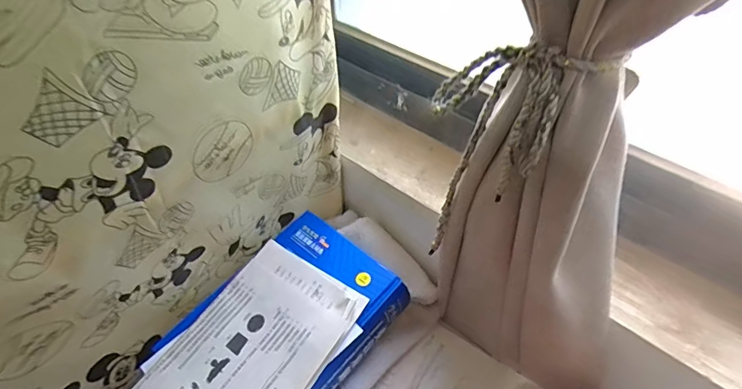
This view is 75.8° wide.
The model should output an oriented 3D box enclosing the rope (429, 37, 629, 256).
[{"bbox_3d":[0.070,-0.027,0.349,0.043,0.221,0.079,-33,74,-29],"label":"rope"}]

